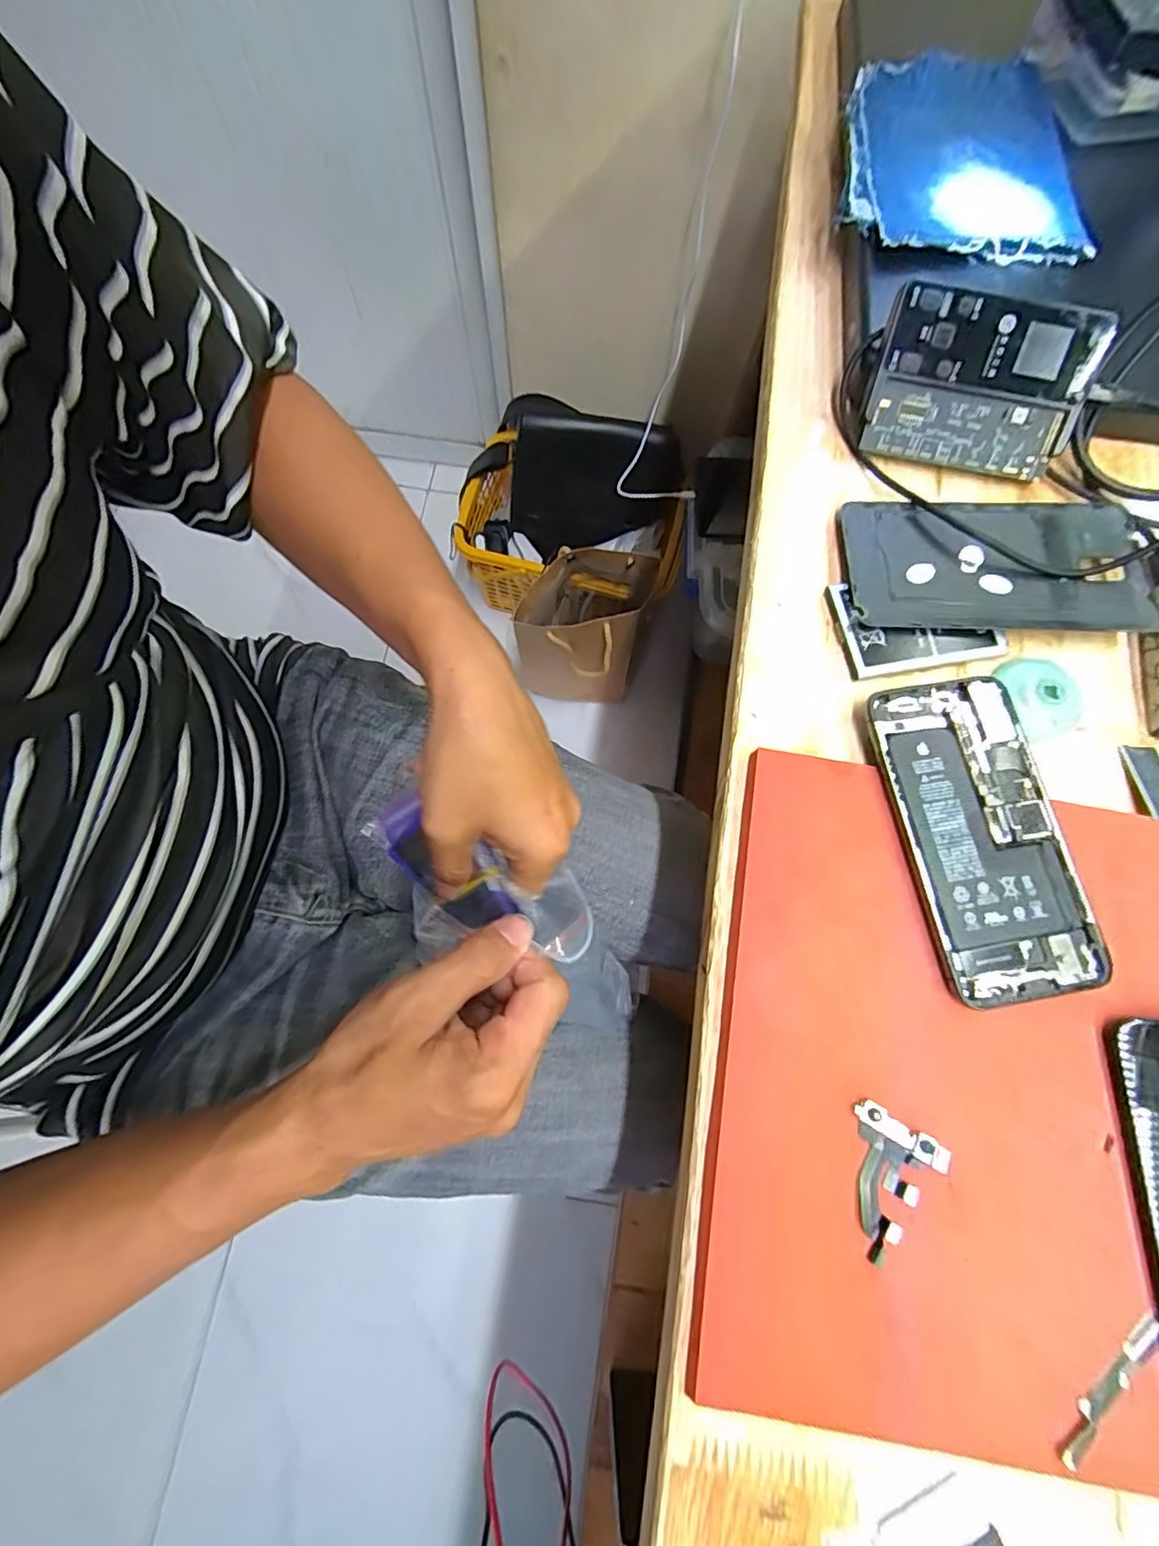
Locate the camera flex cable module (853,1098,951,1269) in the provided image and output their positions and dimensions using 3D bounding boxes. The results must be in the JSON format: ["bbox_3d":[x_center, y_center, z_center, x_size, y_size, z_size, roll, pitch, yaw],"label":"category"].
[{"bbox_3d":[0.116,0.157,0.213,0.035,0.005,0.048,29,78,8],"label":"camera flex cable module"}]

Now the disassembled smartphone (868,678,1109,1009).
[{"bbox_3d":[0.179,0.026,0.247,0.069,0.004,0.138,-9,76,-2],"label":"disassembled smartphone"}]

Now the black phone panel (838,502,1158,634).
[{"bbox_3d":[0.215,-0.105,0.285,0.153,0.008,0.077,5,76,2],"label":"black phone panel"}]

